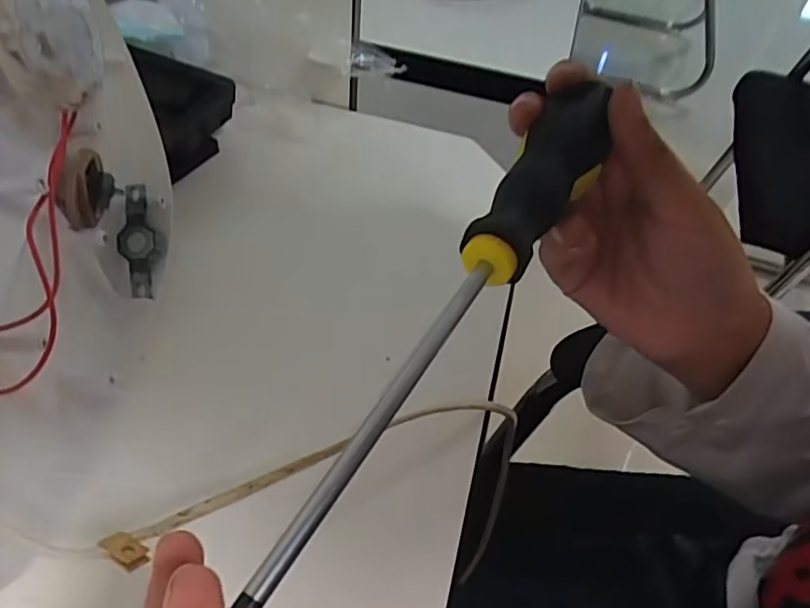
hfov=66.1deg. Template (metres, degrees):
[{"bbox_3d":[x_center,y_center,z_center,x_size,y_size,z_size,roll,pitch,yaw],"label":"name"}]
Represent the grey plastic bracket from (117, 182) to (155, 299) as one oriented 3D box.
[{"bbox_3d":[-0.135,-0.031,0.313,0.018,0.006,0.058,-6,83,-11],"label":"grey plastic bracket"}]

